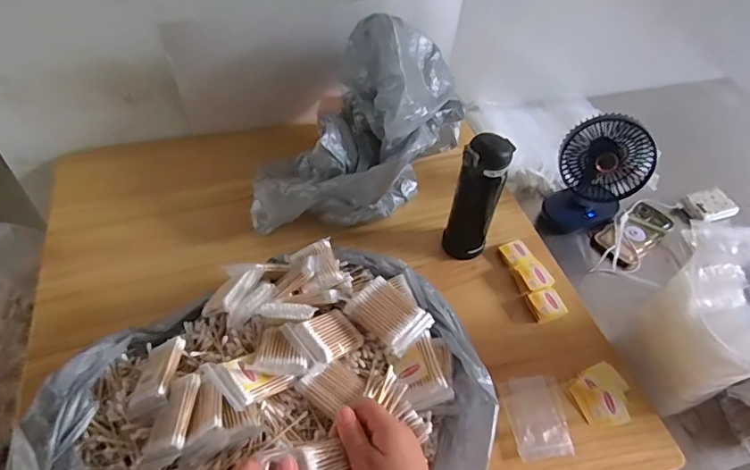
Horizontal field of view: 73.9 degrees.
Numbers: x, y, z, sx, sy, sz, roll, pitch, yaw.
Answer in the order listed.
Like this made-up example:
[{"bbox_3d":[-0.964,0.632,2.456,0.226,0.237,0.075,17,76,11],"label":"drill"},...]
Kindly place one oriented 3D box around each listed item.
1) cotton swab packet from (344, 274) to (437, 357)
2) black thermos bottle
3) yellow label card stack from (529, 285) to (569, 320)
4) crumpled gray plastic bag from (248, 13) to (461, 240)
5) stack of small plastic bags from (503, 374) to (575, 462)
[{"bbox_3d":[0.018,0.092,0.586,0.085,0.026,0.063,37,57,26],"label":"cotton swab packet"},{"bbox_3d":[0.147,-0.046,0.733,0.064,0.223,0.061,15,50,10],"label":"black thermos bottle"},{"bbox_3d":[0.254,0.102,0.733,0.047,0.020,0.042,-14,51,-15],"label":"yellow label card stack"},{"bbox_3d":[-0.020,-0.162,0.767,0.218,0.235,0.346,23,51,16],"label":"crumpled gray plastic bag"},{"bbox_3d":[0.206,0.227,0.628,0.075,0.008,0.097,-4,49,-6],"label":"stack of small plastic bags"}]

